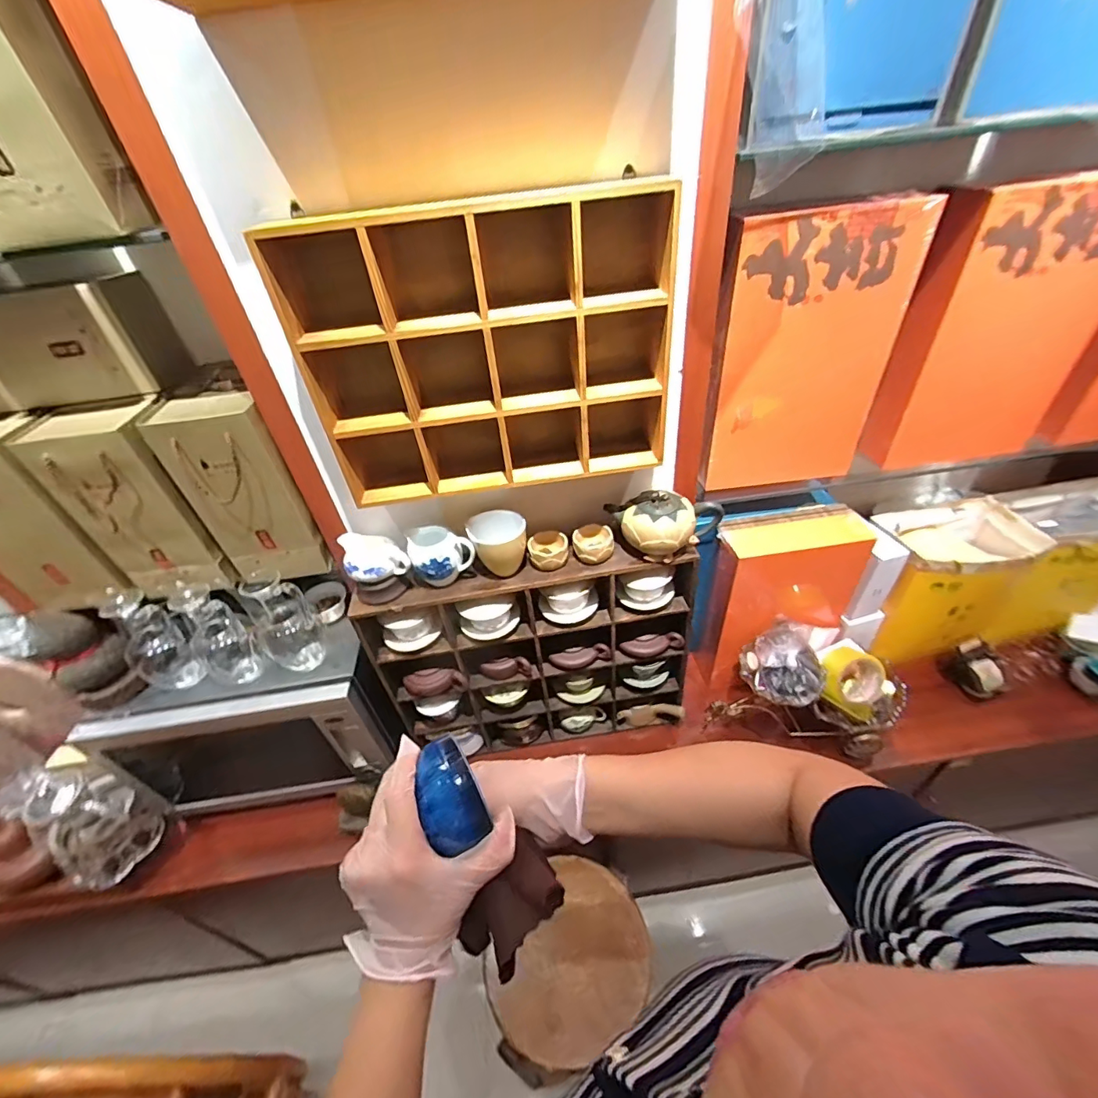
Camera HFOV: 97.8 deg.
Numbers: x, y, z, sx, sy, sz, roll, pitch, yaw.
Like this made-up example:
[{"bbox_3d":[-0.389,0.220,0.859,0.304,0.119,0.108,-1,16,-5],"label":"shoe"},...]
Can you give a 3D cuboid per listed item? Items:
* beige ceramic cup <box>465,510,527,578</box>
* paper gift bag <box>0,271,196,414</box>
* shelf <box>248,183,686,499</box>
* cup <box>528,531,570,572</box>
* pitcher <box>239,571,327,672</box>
[{"bbox_3d":[-0.072,-0.009,0.691,0.075,0.076,0.073,-4,40,4],"label":"beige ceramic cup"},{"bbox_3d":[-0.651,-0.266,0.622,0.255,0.127,0.109,-10,40,-3],"label":"paper gift bag"},{"bbox_3d":[-0.066,-0.222,0.548,0.392,0.294,0.094,-9,40,-2],"label":"shelf"},{"bbox_3d":[0.000,0.001,0.706,0.057,0.034,0.049,-8,40,-1],"label":"cup"},{"bbox_3d":[-0.406,0.114,0.735,0.083,0.174,0.079,-35,47,-29],"label":"pitcher"}]

